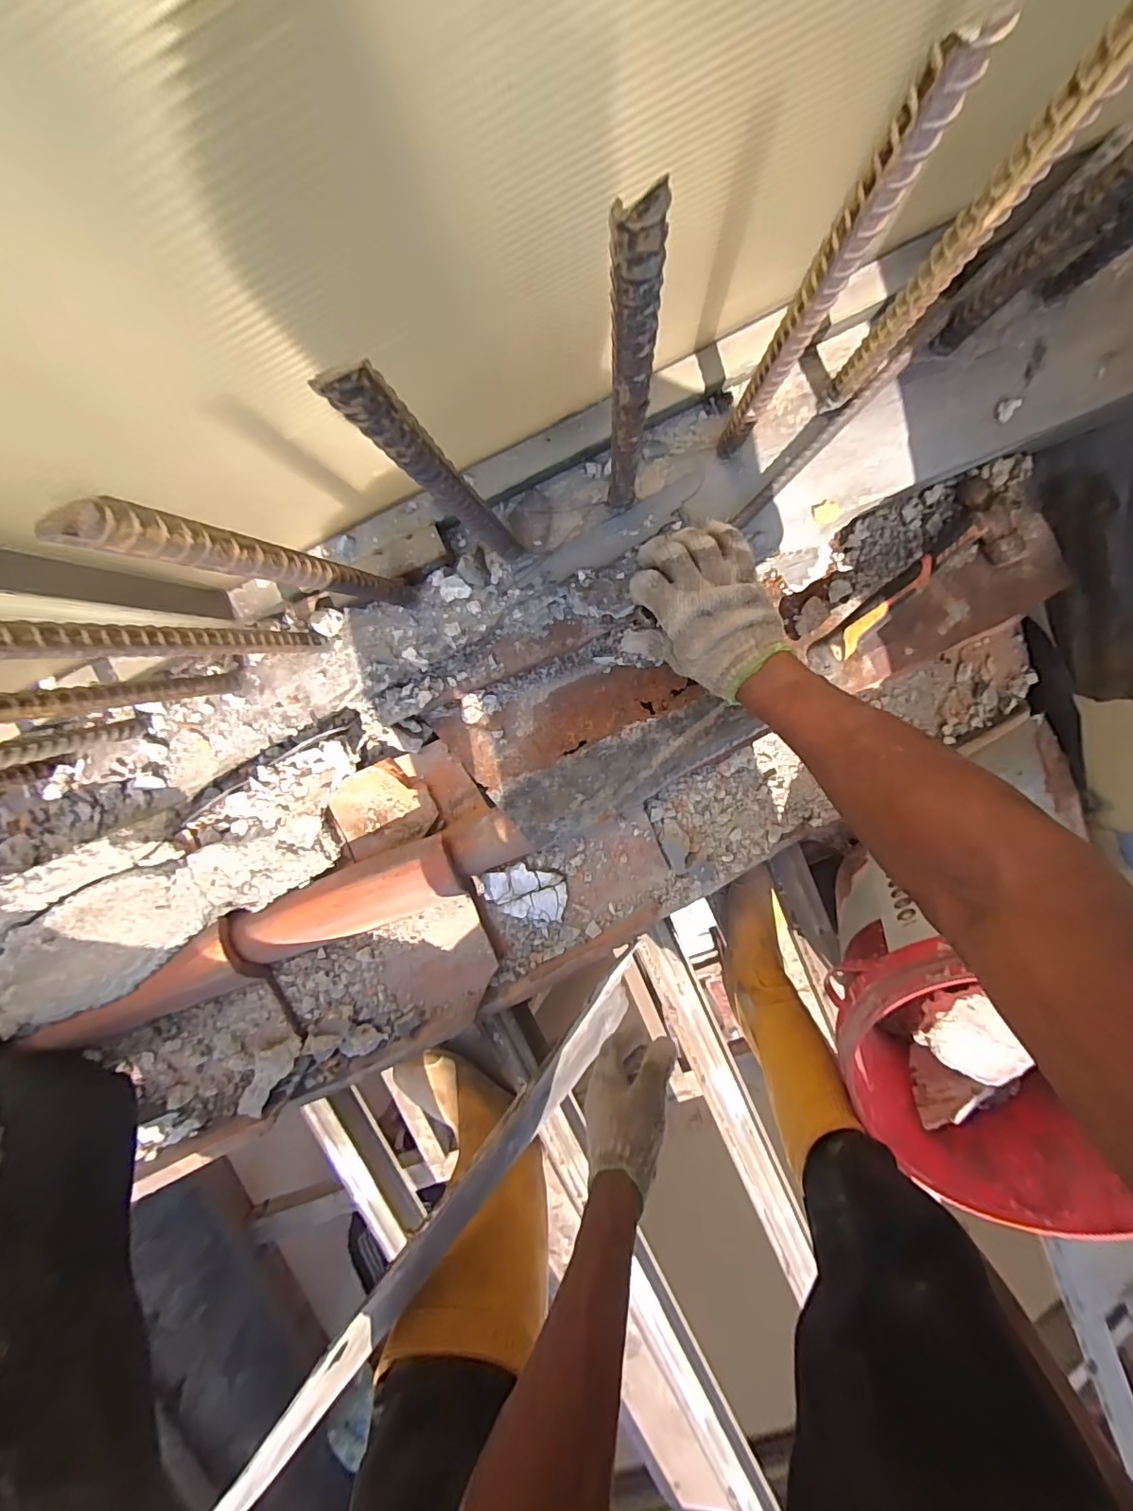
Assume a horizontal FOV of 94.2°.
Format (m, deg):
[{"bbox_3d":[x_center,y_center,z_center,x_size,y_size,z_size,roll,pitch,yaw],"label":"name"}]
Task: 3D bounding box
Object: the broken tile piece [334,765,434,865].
[{"bbox_3d":[-0.199,0.056,0.575,0.099,0.022,0.087,-21,97,-13],"label":"broken tile piece"}]

